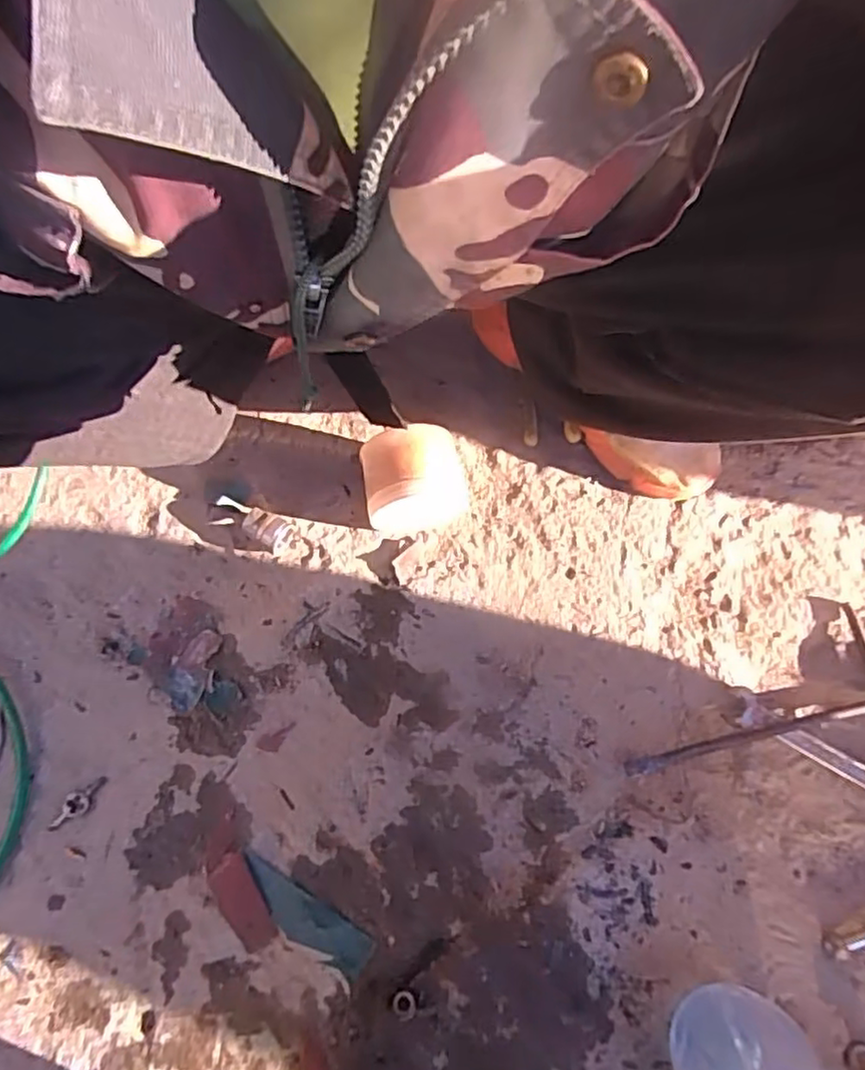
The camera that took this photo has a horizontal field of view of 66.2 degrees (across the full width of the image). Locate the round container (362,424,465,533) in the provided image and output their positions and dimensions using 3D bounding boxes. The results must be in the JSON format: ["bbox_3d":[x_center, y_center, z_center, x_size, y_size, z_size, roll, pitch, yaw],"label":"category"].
[{"bbox_3d":[-0.016,-0.042,0.579,0.086,0.086,0.077,-5,71,-5],"label":"round container"}]

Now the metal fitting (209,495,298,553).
[{"bbox_3d":[-0.165,-0.014,0.594,0.079,0.030,0.029,26,70,7],"label":"metal fitting"}]

